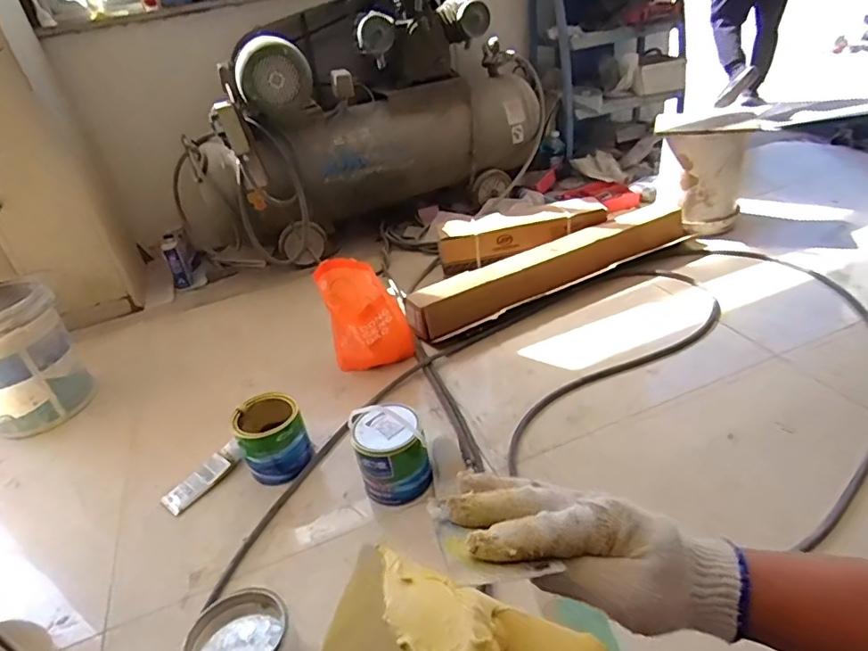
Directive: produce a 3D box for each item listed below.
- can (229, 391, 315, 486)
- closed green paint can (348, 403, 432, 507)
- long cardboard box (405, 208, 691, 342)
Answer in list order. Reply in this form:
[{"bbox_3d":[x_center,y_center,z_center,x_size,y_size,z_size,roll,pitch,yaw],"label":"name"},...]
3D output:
[{"bbox_3d":[-0.376,0.260,1.278,0.148,0.141,0.157,-24,35,-22],"label":"can"},{"bbox_3d":[-0.089,0.264,1.163,0.151,0.202,0.136,-12,32,-5],"label":"closed green paint can"},{"bbox_3d":[0.424,-0.210,1.853,1.128,0.123,0.210,-25,35,-23],"label":"long cardboard box"}]

